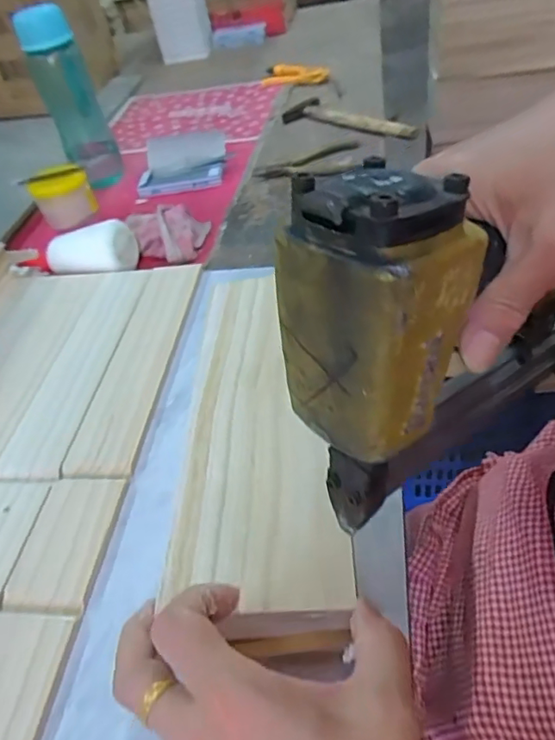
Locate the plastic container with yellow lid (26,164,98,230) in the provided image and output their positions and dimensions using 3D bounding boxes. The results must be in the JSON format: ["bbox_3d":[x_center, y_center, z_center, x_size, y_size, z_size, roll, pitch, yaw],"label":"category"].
[{"bbox_3d":[-0.300,-0.242,0.761,0.079,0.067,0.065,-24,45,-13],"label":"plastic container with yellow lid"}]

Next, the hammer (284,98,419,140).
[{"bbox_3d":[0.101,-0.384,0.840,0.074,0.025,0.253,-31,47,-20],"label":"hammer"}]

